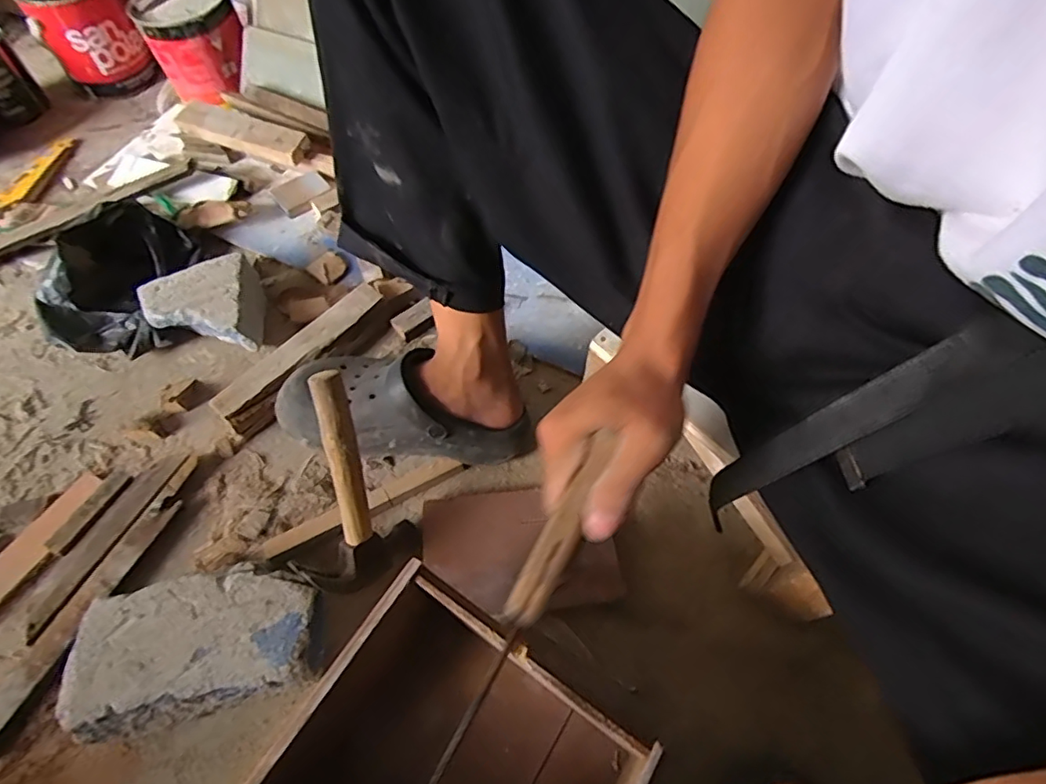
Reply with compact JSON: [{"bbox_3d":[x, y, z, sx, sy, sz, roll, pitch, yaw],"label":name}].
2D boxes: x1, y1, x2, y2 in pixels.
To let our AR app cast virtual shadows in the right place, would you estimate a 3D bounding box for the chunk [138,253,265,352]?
[{"bbox_3d":[-0.403,-0.113,0.736,0.132,0.075,0.121,-1,60,-2],"label":"chunk"}]

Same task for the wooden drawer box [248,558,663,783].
[{"bbox_3d":[-0.052,0.275,0.406,0.211,0.092,0.189,31,64,16],"label":"wooden drawer box"}]

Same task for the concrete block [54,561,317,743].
[{"bbox_3d":[-0.293,0.231,0.532,0.207,0.072,0.118,-12,61,-8],"label":"concrete block"}]

